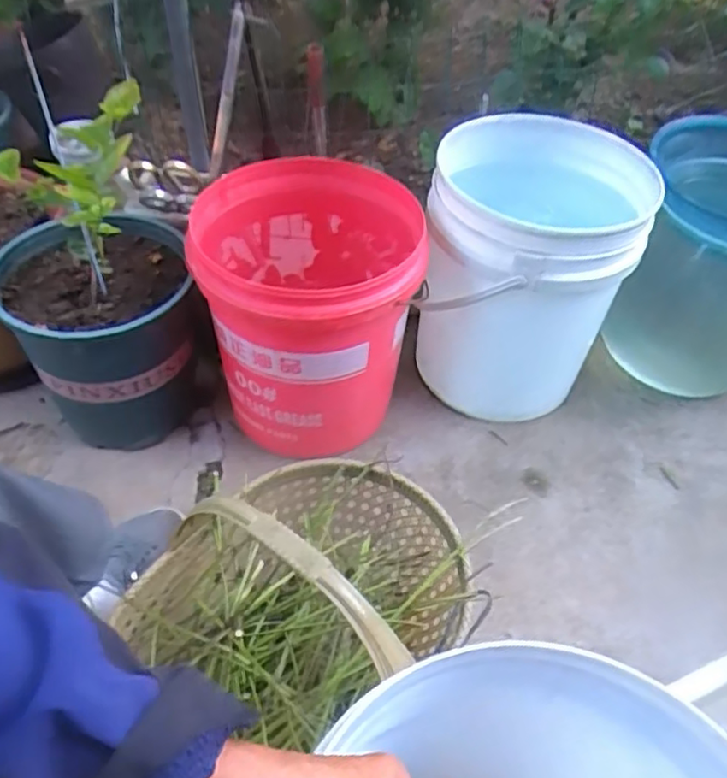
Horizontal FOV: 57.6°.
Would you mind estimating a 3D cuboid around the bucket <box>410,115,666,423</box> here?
[{"bbox_3d":[0.221,-0.160,0.978,0.274,0.369,0.277,1,46,-1],"label":"bucket"}]

